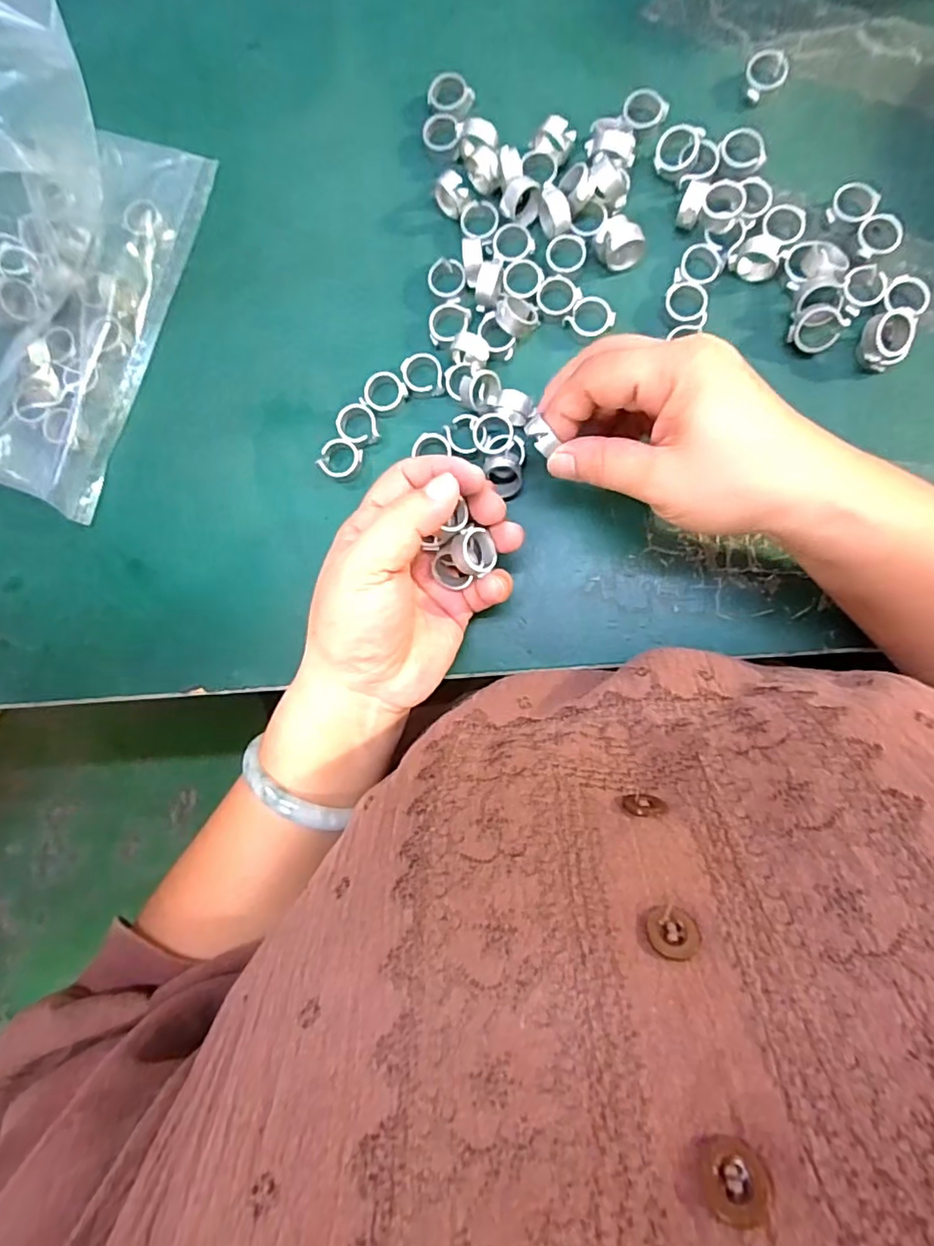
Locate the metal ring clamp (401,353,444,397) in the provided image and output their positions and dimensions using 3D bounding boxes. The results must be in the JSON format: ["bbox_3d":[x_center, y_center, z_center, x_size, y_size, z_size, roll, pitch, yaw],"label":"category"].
[{"bbox_3d":[-0.023,-0.131,0.303,0.021,0.005,0.023,0,87,4],"label":"metal ring clamp"}]

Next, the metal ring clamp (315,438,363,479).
[{"bbox_3d":[-0.068,-0.088,0.305,0.020,0.010,0.020,0,87,4],"label":"metal ring clamp"}]

